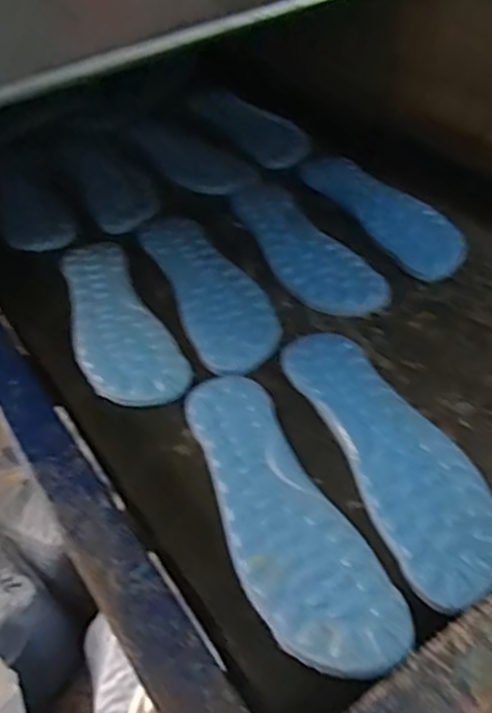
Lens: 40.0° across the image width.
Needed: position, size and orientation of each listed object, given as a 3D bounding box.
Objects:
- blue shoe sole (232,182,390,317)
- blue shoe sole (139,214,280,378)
[{"bbox_3d":[0.050,-0.118,0.681,0.079,0.009,0.248,-22,47,-15],"label":"blue shoe sole"},{"bbox_3d":[-0.036,-0.074,0.641,0.080,0.006,0.250,-18,46,-12],"label":"blue shoe sole"}]

